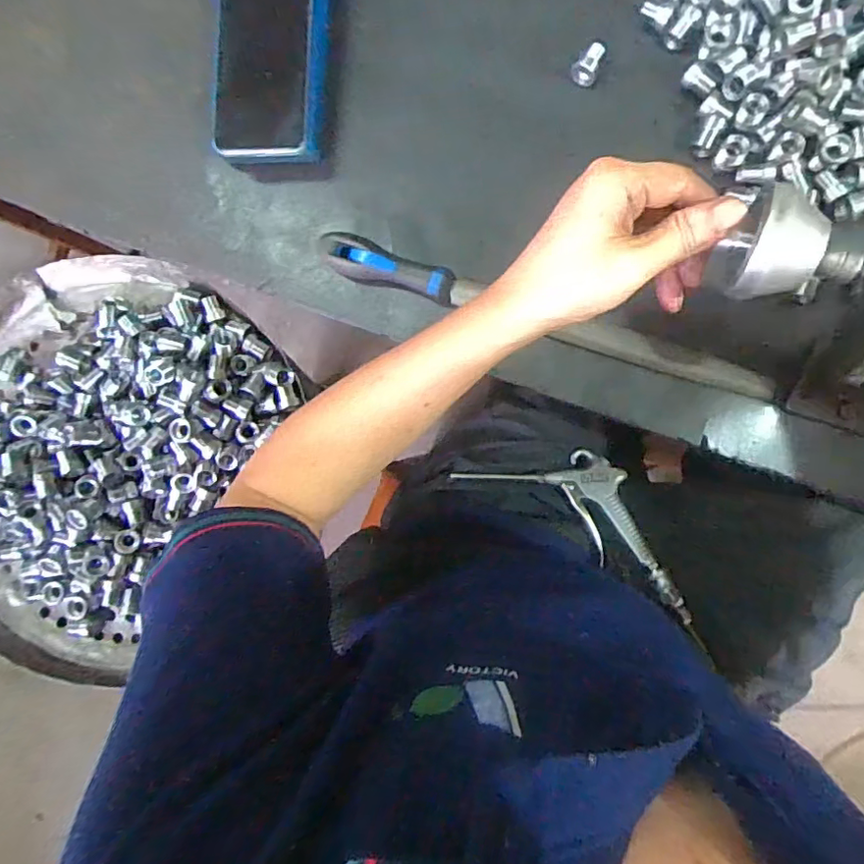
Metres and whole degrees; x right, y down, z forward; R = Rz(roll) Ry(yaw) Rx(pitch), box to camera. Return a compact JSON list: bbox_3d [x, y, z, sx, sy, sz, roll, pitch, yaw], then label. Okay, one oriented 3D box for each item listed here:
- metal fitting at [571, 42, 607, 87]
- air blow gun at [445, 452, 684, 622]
[{"bbox_3d":[0.121,-0.286,0.440,0.019,0.015,0.029,26,93,9],"label":"metal fitting"},{"bbox_3d":[0.150,0.070,0.544,0.239,0.045,0.090,32,93,8],"label":"air blow gun"}]

